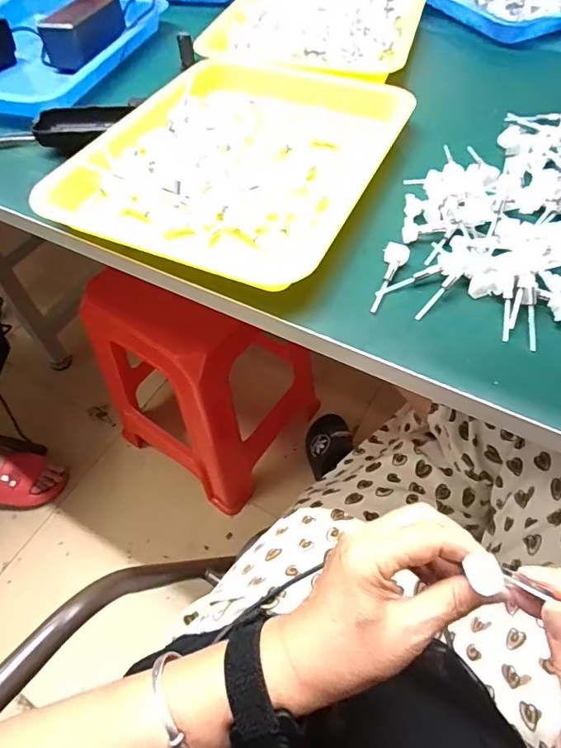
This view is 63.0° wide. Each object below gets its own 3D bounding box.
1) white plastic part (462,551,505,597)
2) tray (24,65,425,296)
[{"bbox_3d":[0.109,0.106,0.244,0.017,0.005,0.022,-14,56,-9],"label":"white plastic part"},{"bbox_3d":[-0.033,-0.218,0.446,0.256,0.028,0.304,19,58,14],"label":"tray"}]

